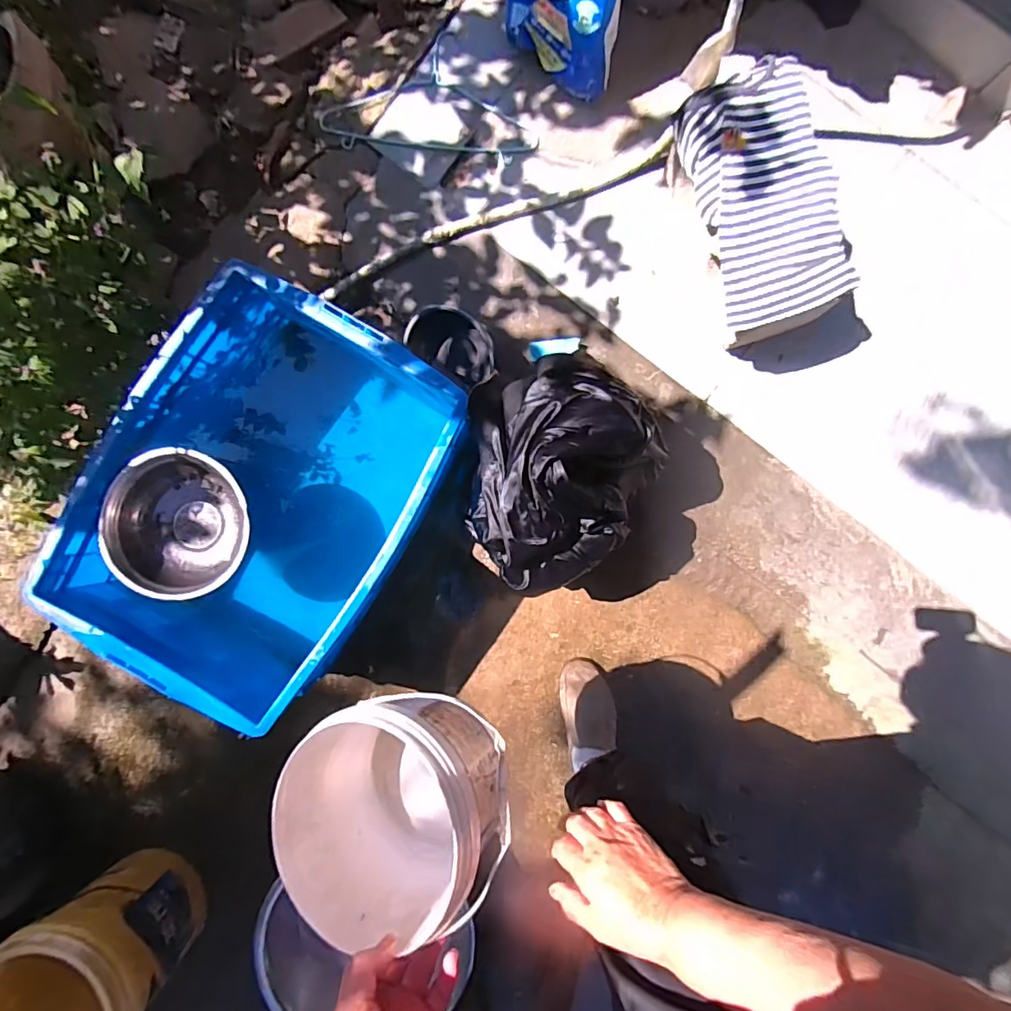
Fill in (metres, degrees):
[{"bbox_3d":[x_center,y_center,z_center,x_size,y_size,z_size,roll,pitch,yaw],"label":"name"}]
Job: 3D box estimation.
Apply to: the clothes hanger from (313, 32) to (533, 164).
[{"bbox_3d":[-0.147,-0.844,1.040,0.454,0.017,0.252,9,92,4],"label":"clothes hanger"}]

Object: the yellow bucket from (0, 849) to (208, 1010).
[{"bbox_3d":[-0.728,0.817,0.929,0.249,0.293,0.250,0,88,0],"label":"yellow bucket"}]

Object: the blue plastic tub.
[{"bbox_3d":[-0.387,-0.007,0.888,0.450,0.284,0.621,30,87,2],"label":"blue plastic tub"}]

